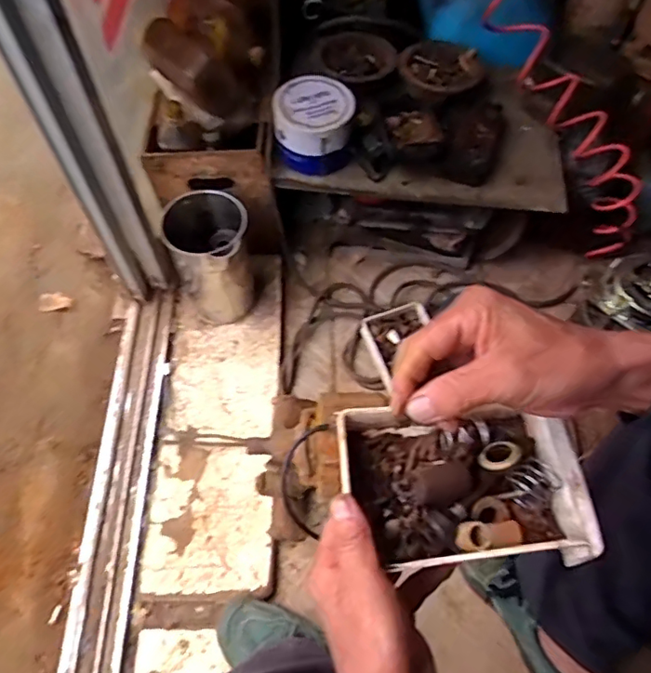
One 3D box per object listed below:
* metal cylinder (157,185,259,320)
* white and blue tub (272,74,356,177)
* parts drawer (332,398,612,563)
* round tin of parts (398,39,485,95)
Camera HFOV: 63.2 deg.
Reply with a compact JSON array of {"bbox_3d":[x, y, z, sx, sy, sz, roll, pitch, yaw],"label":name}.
[{"bbox_3d":[-0.190,-0.134,0.912,0.122,0.200,0.156,-28,64,-17],"label":"metal cylinder"},{"bbox_3d":[-0.019,-0.341,0.853,0.121,0.088,0.125,1,59,-2],"label":"white and blue tub"},{"bbox_3d":[0.097,0.108,0.389,0.167,0.041,0.112,-3,59,-1],"label":"parts drawer"},{"bbox_3d":[0.211,-0.491,0.950,0.131,0.038,0.150,28,62,14],"label":"round tin of parts"}]

